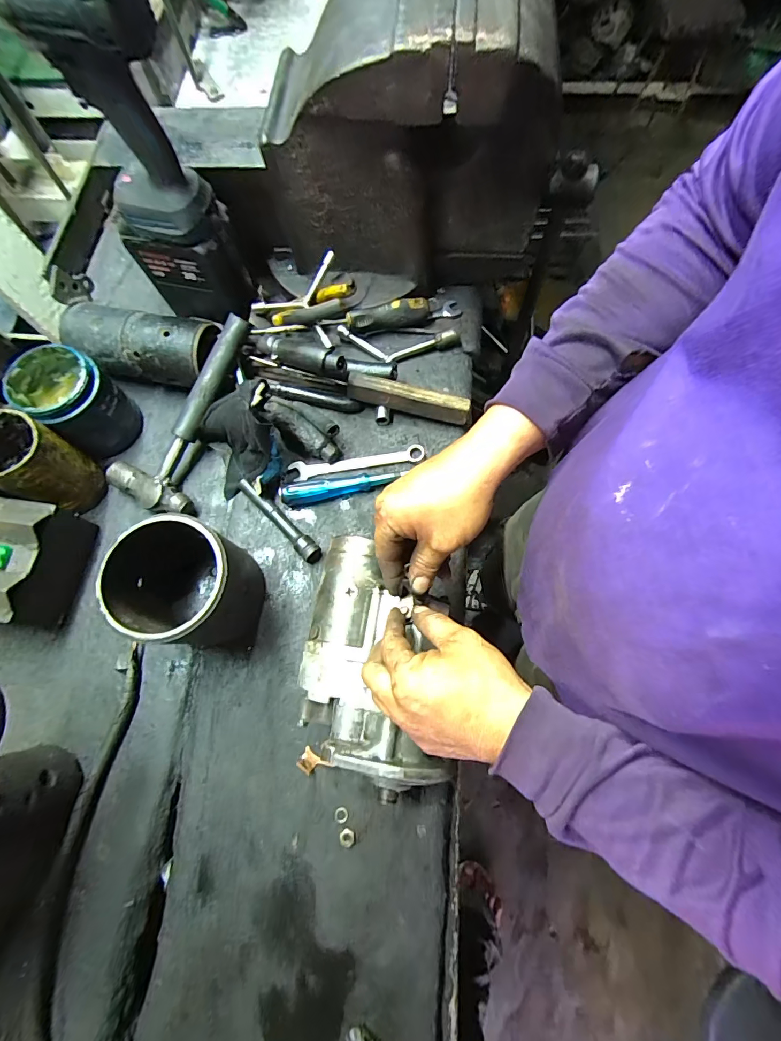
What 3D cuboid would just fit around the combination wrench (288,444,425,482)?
[{"bbox_3d":[-0.041,-0.072,0.507,0.163,0.009,0.023,-10,73,-1],"label":"combination wrench"}]

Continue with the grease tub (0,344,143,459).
[{"bbox_3d":[-0.364,-0.139,0.483,0.091,0.096,0.085,39,78,13],"label":"grease tub"}]

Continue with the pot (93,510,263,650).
[{"bbox_3d":[-0.193,0.065,0.409,0.105,0.128,0.105,-1,73,2],"label":"pot"}]

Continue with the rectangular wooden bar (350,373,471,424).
[{"bbox_3d":[0.021,-0.145,0.502,0.147,0.042,0.023,14,74,6],"label":"rectangular wooden bar"}]

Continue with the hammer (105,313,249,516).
[{"bbox_3d":[-0.232,-0.128,0.481,0.102,0.024,0.239,28,90,10],"label":"hammer"}]

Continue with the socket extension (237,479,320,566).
[{"bbox_3d":[-0.133,0.000,0.482,0.132,0.020,0.021,41,79,13],"label":"socket extension"}]

